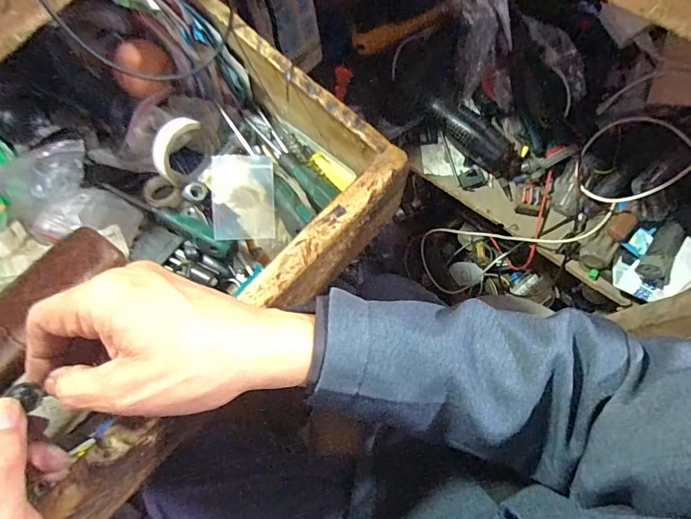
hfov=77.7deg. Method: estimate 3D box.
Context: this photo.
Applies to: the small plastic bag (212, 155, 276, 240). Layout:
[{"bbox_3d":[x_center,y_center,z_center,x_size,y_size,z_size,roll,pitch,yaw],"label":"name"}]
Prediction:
[{"bbox_3d":[-0.088,-0.053,0.371,0.051,0.015,0.071,-2,93,-12],"label":"small plastic bag"}]

